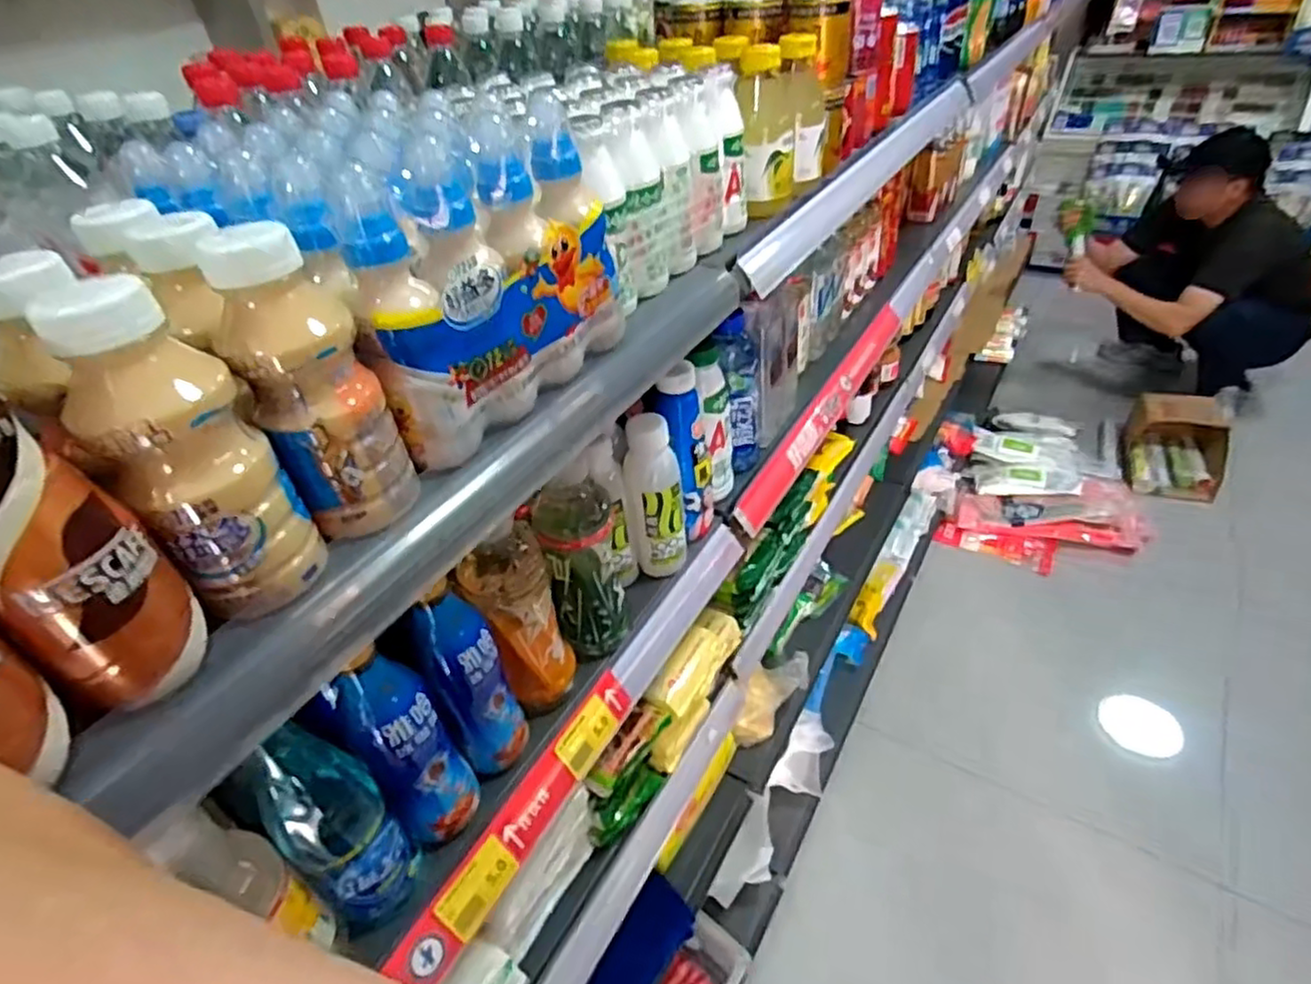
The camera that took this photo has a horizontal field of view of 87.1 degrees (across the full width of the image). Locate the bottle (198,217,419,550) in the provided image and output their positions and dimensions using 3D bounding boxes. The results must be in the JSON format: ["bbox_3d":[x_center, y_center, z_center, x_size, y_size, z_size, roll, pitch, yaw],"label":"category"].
[{"bbox_3d":[-0.164,-0.046,0.338,0.058,0.146,0.047,-21,42,-17],"label":"bottle"}]

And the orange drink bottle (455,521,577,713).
[{"bbox_3d":[-0.113,0.110,0.587,0.070,0.188,0.064,-20,42,-16],"label":"orange drink bottle"}]

